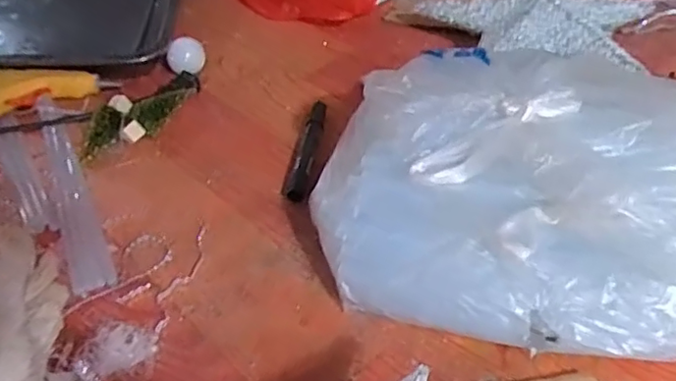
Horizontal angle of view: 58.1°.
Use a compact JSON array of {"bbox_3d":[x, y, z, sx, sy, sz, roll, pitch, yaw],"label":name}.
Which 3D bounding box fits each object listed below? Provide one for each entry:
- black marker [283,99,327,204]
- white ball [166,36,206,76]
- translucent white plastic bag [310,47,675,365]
[{"bbox_3d":[-0.024,-0.039,0.536,0.018,0.015,0.136,5,41,8],"label":"black marker"},{"bbox_3d":[-0.155,-0.138,0.619,0.037,0.029,0.037,-9,41,-8],"label":"white ball"},{"bbox_3d":[0.136,-0.002,0.422,0.287,0.098,0.226,14,42,16],"label":"translucent white plastic bag"}]

